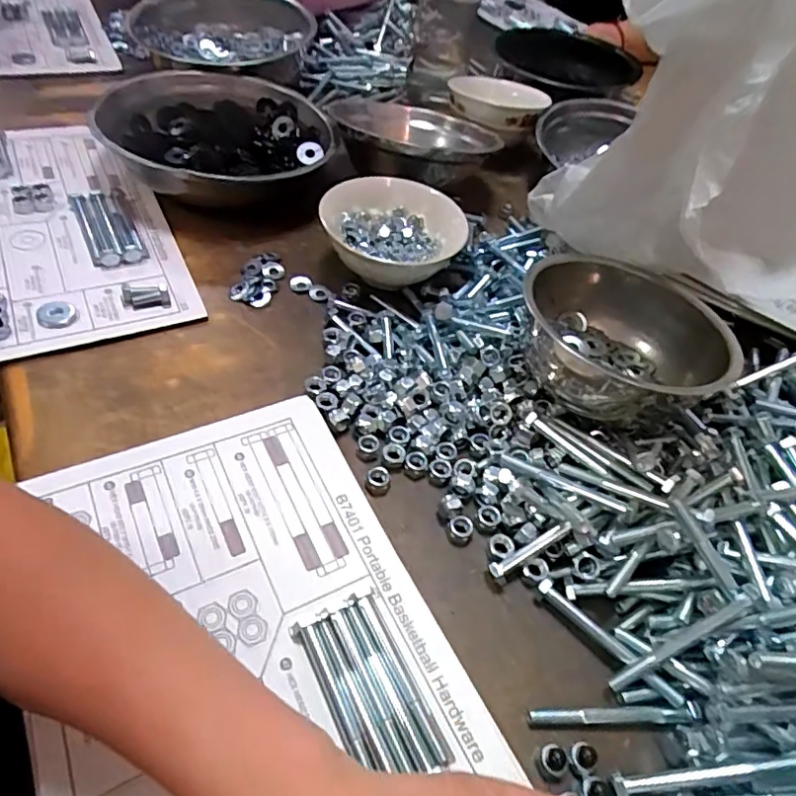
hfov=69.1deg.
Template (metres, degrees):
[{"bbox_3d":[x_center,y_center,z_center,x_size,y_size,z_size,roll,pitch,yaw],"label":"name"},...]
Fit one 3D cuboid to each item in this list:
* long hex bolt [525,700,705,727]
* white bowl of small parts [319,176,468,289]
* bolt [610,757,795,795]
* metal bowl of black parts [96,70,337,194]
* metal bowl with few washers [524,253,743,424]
[{"bbox_3d":[0.132,0.195,0.353,0.106,0.012,0.010,3,50,-7],"label":"long hex bolt"},{"bbox_3d":[-0.005,-0.162,0.588,0.126,0.060,0.135,5,49,-6],"label":"white bowl of small parts"},{"bbox_3d":[0.172,0.208,0.319,0.105,0.007,0.011,-13,50,5],"label":"bolt"},{"bbox_3d":[-0.197,-0.290,0.651,0.227,0.062,0.229,5,49,-6],"label":"metal bowl of black parts"},{"bbox_3d":[0.177,-0.043,0.482,0.152,0.083,0.159,8,49,-2],"label":"metal bowl with few washers"}]

